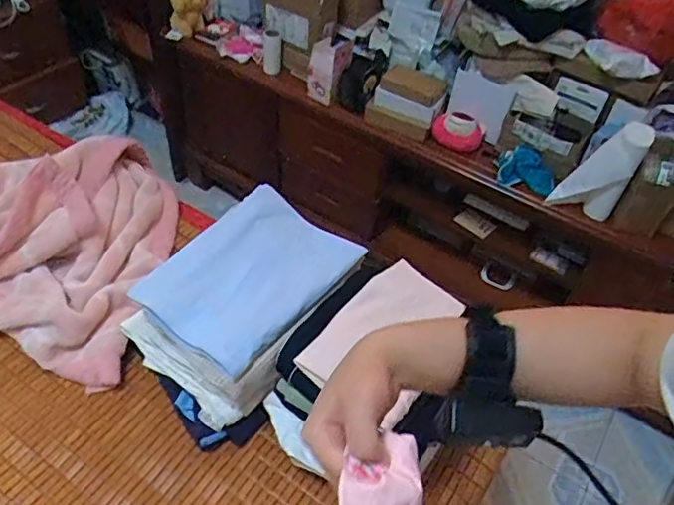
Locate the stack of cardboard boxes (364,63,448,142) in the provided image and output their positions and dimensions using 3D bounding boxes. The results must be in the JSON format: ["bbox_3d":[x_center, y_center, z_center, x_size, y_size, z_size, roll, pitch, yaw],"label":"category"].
[{"bbox_3d":[0.172,-0.363,1.397,0.162,0.101,0.156,22,50,14],"label":"stack of cardboard boxes"}]

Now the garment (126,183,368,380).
[{"bbox_3d":[-0.137,0.029,0.942,0.224,0.030,0.308,32,53,21],"label":"garment"}]

